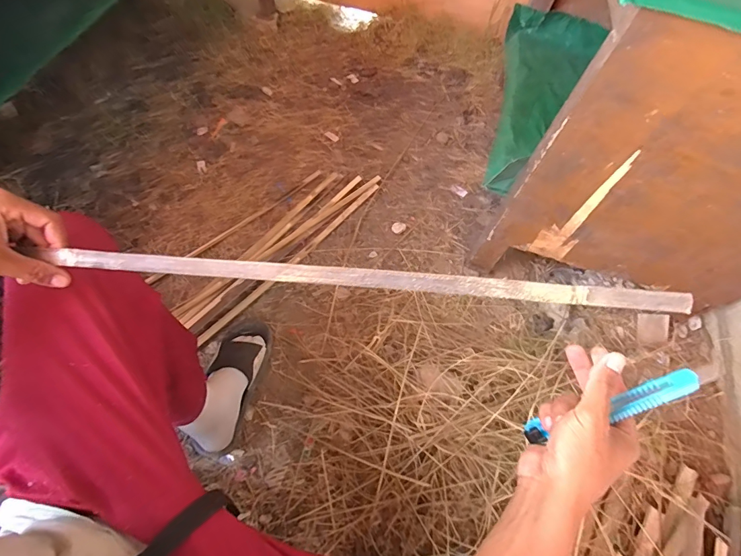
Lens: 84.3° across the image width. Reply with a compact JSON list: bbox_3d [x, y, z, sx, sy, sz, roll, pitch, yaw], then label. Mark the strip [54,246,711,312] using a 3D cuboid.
[{"bbox_3d":[-0.017,-0.001,0.370,0.567,0.014,0.014,5,62,5],"label":"strip"}]

